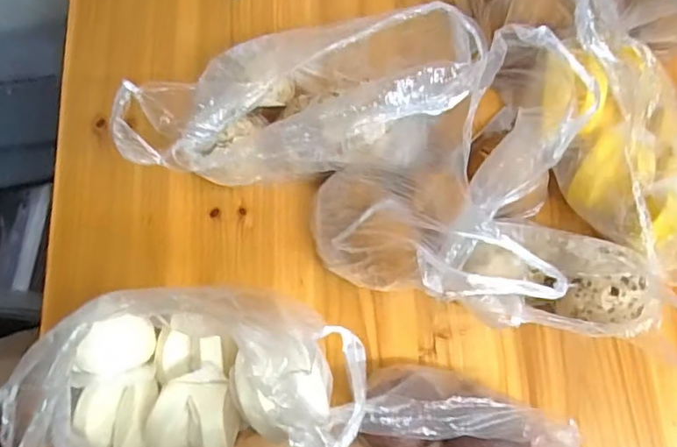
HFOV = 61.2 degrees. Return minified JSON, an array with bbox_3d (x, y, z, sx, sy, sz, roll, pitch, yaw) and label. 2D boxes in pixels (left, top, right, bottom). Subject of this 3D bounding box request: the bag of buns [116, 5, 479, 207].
[{"bbox_3d":[-0.029,-0.116,0.556,0.306,0.168,0.154,-3,75,-2],"label":"bag of buns"}]

